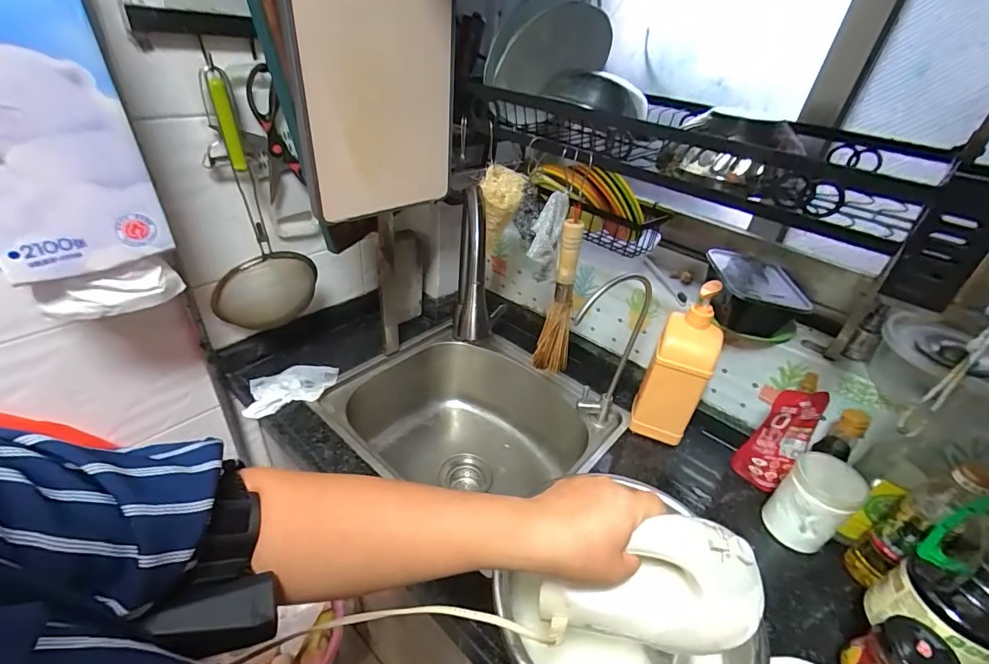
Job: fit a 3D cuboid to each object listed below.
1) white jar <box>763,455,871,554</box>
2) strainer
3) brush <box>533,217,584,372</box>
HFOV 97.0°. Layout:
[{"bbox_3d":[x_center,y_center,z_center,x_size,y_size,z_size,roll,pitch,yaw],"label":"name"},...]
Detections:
[{"bbox_3d":[0.453,0.241,0.622,0.094,0.110,0.079,-20,43,-32],"label":"white jar"},{"bbox_3d":[-0.386,-0.178,0.689,0.155,0.382,0.058,-21,44,-33],"label":"strainer"},{"bbox_3d":[0.102,-0.046,0.669,0.050,0.246,0.034,8,36,2],"label":"brush"}]

